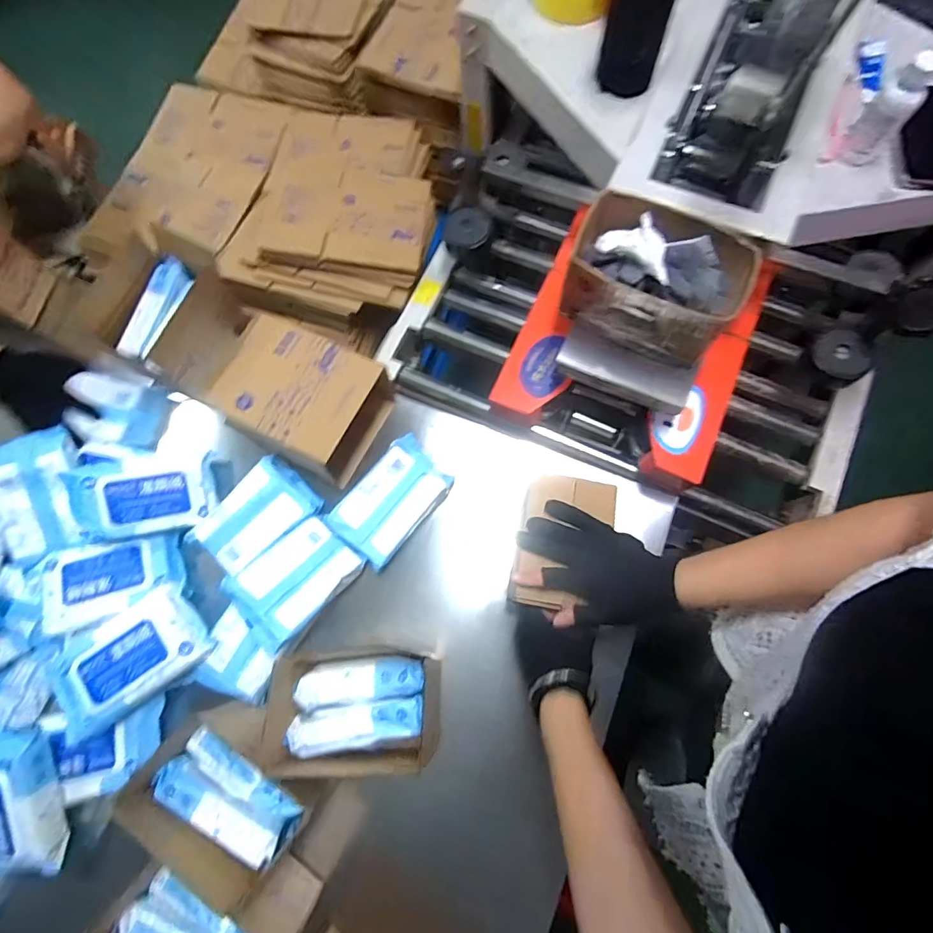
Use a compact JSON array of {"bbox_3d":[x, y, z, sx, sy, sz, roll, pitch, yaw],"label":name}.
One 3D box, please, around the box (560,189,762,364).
[{"bbox_3d":[0.222,-0.218,0.566,0.195,0.098,0.124,20,77,7],"label":"box"}]

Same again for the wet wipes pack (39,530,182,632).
[{"bbox_3d":[-0.462,0.146,0.621,0.166,0.044,0.104,-17,76,-3],"label":"wet wipes pack"}]

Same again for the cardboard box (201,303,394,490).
[{"bbox_3d":[-0.225,-0.094,0.664,0.189,0.115,0.147,27,78,8],"label":"cardboard box"}]

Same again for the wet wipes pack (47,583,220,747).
[{"bbox_3d":[-0.408,0.228,0.575,0.171,0.037,0.114,-33,77,-7],"label":"wet wipes pack"}]

